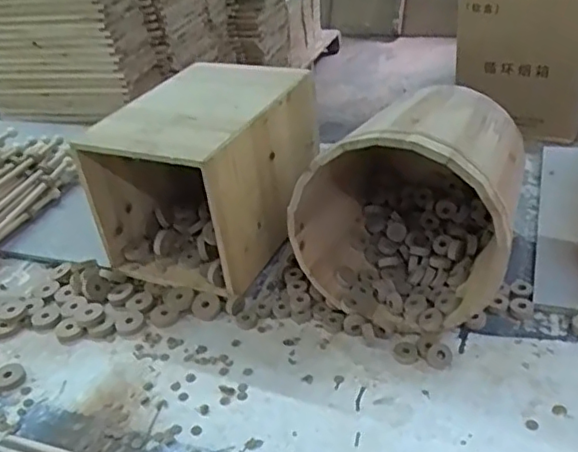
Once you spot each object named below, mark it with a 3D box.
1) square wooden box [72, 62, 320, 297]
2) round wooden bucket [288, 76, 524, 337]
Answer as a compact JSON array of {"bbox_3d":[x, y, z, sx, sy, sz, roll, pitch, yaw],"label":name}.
[{"bbox_3d":[-0.109,-0.070,0.819,0.204,0.234,0.264,10,37,25],"label":"square wooden box"},{"bbox_3d":[0.144,-0.033,0.703,0.223,0.234,0.229,8,36,22],"label":"round wooden bucket"}]

